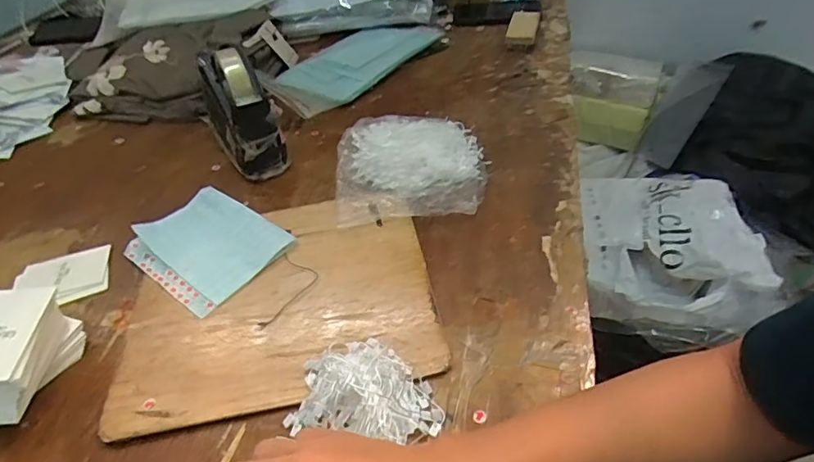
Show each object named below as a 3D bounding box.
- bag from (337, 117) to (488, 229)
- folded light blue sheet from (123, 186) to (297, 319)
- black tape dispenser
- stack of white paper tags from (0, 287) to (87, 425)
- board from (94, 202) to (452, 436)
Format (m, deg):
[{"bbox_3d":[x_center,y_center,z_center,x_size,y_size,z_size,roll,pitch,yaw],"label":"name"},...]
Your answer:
[{"bbox_3d":[0.005,-0.077,0.607,0.172,0.033,0.164,-4,43,2],"label":"bag"},{"bbox_3d":[-0.216,0.012,0.554,0.150,0.014,0.125,28,53,30],"label":"folded light blue sheet"},{"bbox_3d":[-0.219,-0.162,0.670,0.076,0.113,0.189,-23,46,-17],"label":"black tape dispenser"},{"bbox_3d":[-0.333,0.109,0.437,0.068,0.064,0.107,-5,43,2],"label":"stack of white paper tags"},{"bbox_3d":[-0.124,0.062,0.496,0.282,0.009,0.233,-11,44,-5],"label":"board"}]

